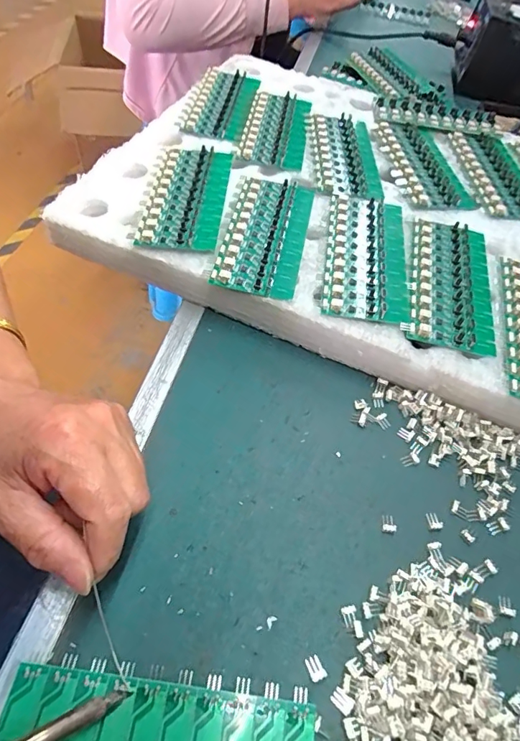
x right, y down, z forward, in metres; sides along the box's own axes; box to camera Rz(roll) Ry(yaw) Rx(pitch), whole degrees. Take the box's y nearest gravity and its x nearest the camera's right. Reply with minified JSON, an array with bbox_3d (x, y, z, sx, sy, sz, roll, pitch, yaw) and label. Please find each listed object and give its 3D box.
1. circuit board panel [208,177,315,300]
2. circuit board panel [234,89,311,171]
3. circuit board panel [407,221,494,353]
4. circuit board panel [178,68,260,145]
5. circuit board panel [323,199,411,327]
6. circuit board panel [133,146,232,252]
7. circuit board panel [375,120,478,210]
[{"bbox_3d":[0.006,-0.114,0.367,0.061,0.010,0.137,11,55,3],"label":"circuit board panel"},{"bbox_3d":[0.016,-0.247,0.464,0.061,0.012,0.135,9,54,2],"label":"circuit board panel"},{"bbox_3d":[0.149,-0.073,0.354,0.061,0.008,0.134,13,55,5],"label":"circuit board panel"},{"bbox_3d":[-0.041,-0.280,0.480,0.063,0.012,0.142,9,55,2],"label":"circuit board panel"},{"bbox_3d":[0.085,-0.093,0.361,0.061,0.010,0.137,9,55,2],"label":"circuit board panel"},{"bbox_3d":[-0.061,-0.148,0.384,0.061,0.011,0.134,5,54,-1],"label":"circuit board panel"},{"bbox_3d":[0.159,-0.205,0.450,0.063,0.013,0.139,-3,55,-7],"label":"circuit board panel"}]

